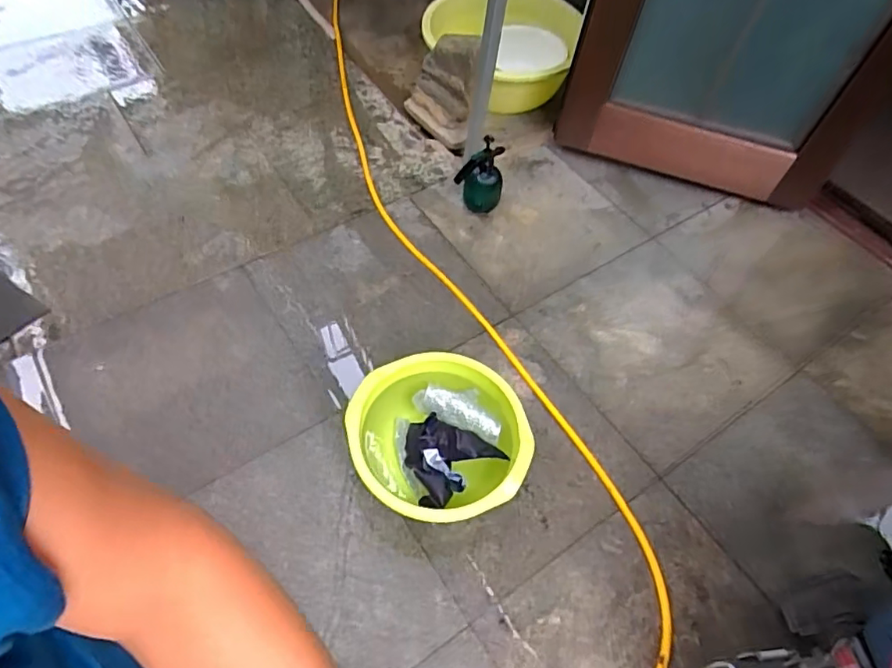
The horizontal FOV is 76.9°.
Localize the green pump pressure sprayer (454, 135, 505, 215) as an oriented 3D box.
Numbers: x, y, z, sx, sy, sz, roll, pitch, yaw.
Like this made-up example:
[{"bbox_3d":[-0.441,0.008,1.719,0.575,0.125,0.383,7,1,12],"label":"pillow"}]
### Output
[{"bbox_3d":[0.117,-0.515,1.809,0.138,0.226,0.135,21,56,8],"label":"green pump pressure sprayer"}]

